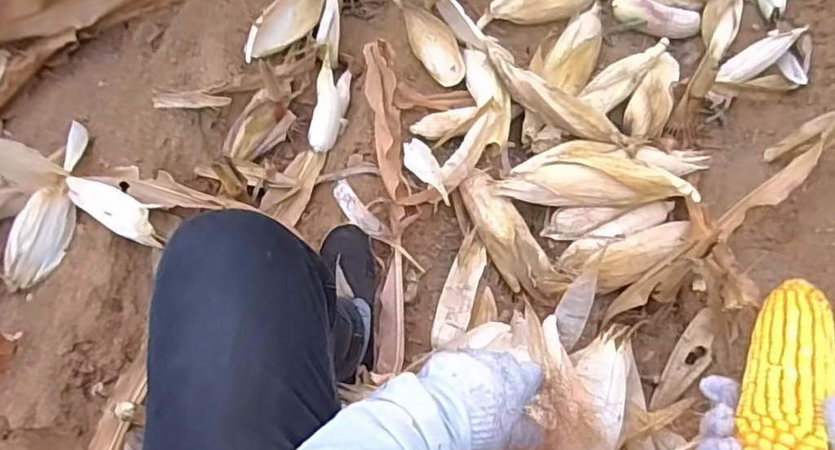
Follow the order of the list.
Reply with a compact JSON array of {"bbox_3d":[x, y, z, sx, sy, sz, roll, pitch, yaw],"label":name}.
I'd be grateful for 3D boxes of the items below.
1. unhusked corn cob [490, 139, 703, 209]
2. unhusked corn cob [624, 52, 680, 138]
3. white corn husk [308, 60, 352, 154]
[{"bbox_3d":[0.285,-0.083,0.944,0.305,0.085,0.123,6,67,4],"label":"unhusked corn cob"},{"bbox_3d":[0.414,-0.228,1.026,0.069,0.059,0.214,20,69,10],"label":"unhusked corn cob"},{"bbox_3d":[-0.158,-0.219,1.069,0.057,0.042,0.185,6,67,4],"label":"white corn husk"}]

